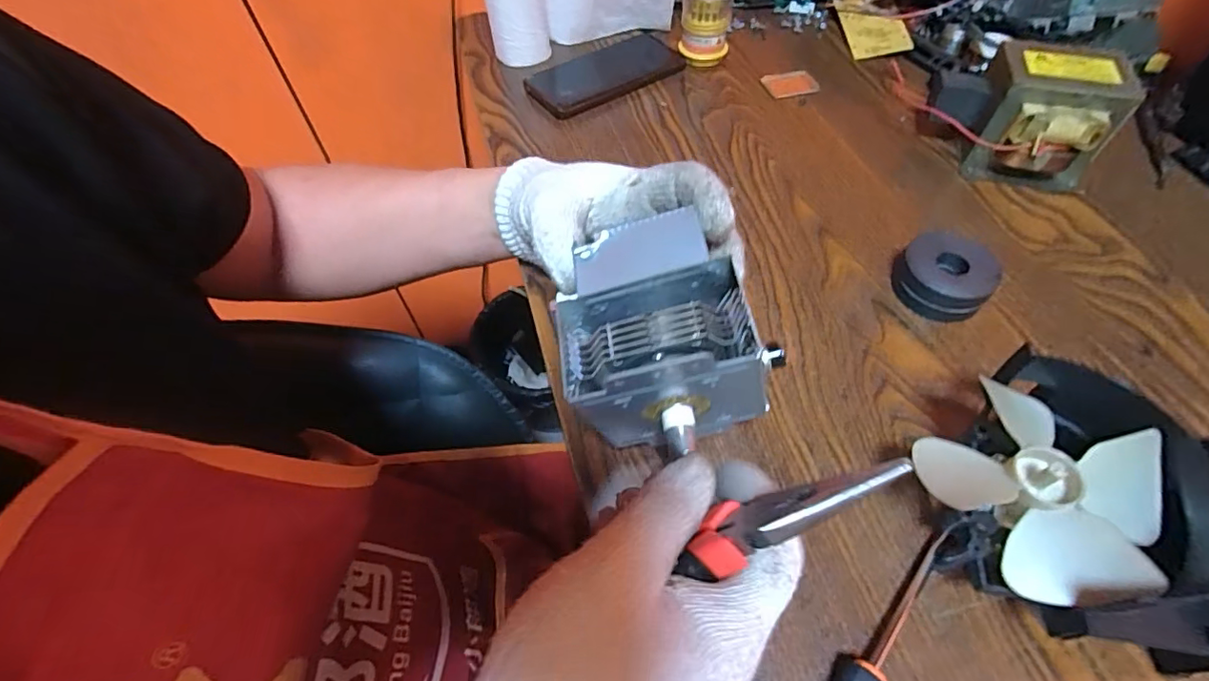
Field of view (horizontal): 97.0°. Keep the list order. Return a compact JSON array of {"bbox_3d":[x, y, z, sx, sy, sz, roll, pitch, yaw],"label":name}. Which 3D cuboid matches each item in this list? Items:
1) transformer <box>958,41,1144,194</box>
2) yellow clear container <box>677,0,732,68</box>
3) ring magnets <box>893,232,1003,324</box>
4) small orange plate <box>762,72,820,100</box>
[{"bbox_3d":[0.362,-0.187,0.445,0.101,0.080,0.083,14,59,13],"label":"transformer"},{"bbox_3d":[0.105,-0.346,0.546,0.049,0.111,0.055,6,58,8],"label":"yellow clear container"},{"bbox_3d":[0.244,-0.045,0.388,0.061,0.030,0.061,26,63,19],"label":"ring magnets"},{"bbox_3d":[0.192,-0.264,0.552,0.051,0.007,0.036,-10,57,-3],"label":"small orange plate"}]

